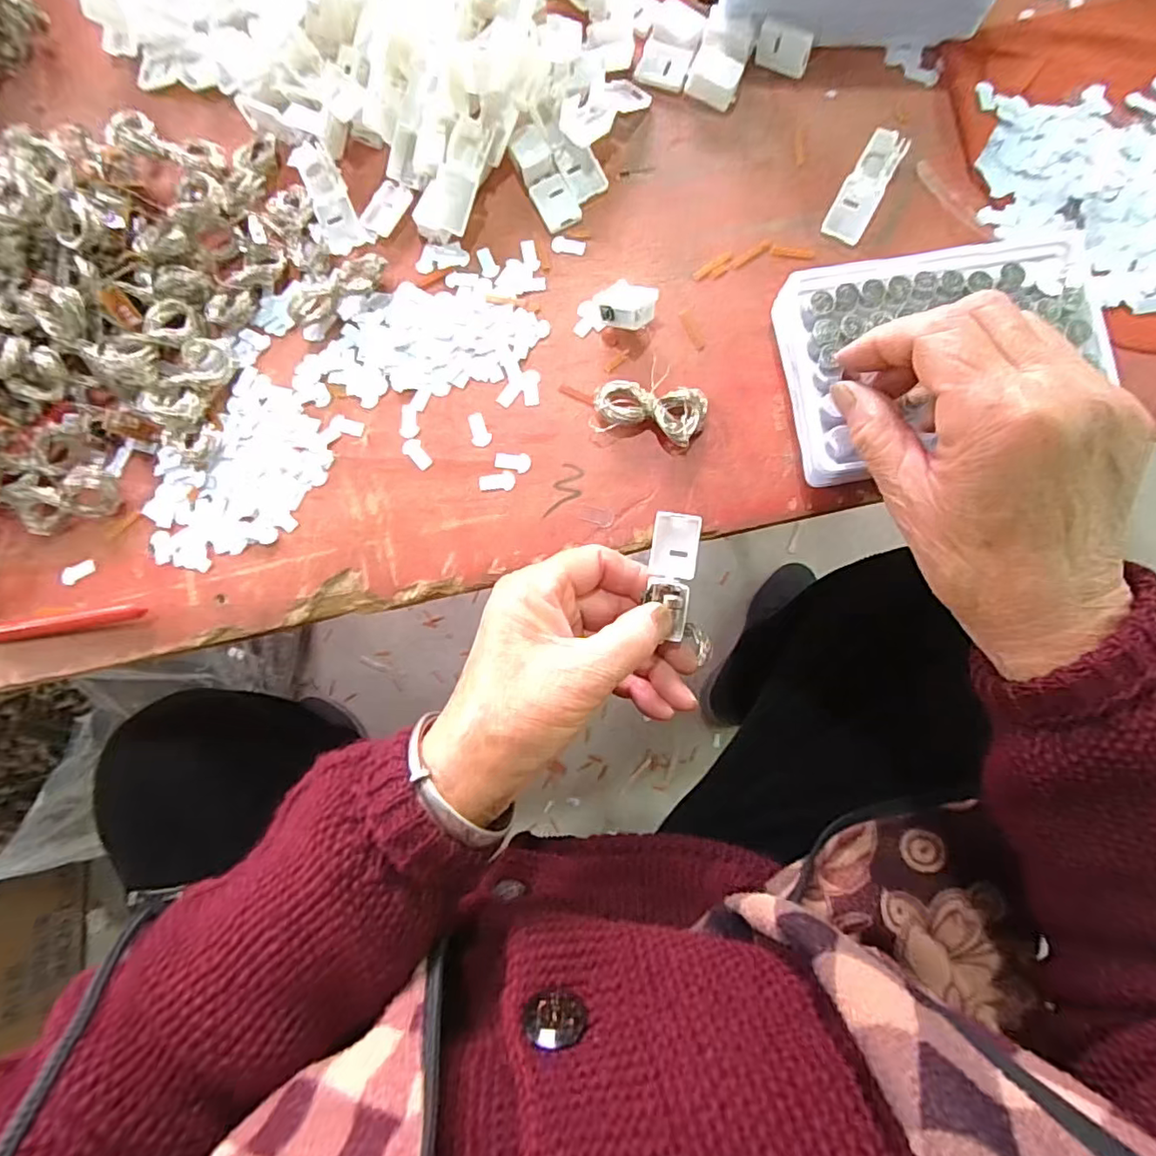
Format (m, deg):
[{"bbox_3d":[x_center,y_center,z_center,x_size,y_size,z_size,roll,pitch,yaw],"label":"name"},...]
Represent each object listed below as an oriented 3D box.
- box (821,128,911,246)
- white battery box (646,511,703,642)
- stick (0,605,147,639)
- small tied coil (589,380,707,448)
[{"bbox_3d":[0.145,-0.197,0.290,0.020,0.009,0.057,28,85,7],"label":"box"},{"bbox_3d":[0.042,-0.002,0.251,0.021,0.004,0.052,1,95,4],"label":"white battery box"},{"bbox_3d":[-0.269,0.023,0.290,0.108,0.005,0.009,-6,82,3],"label":"stick"},{"bbox_3d":[0.035,-0.081,0.281,0.053,0.012,0.030,12,83,6],"label":"small tied coil"}]

